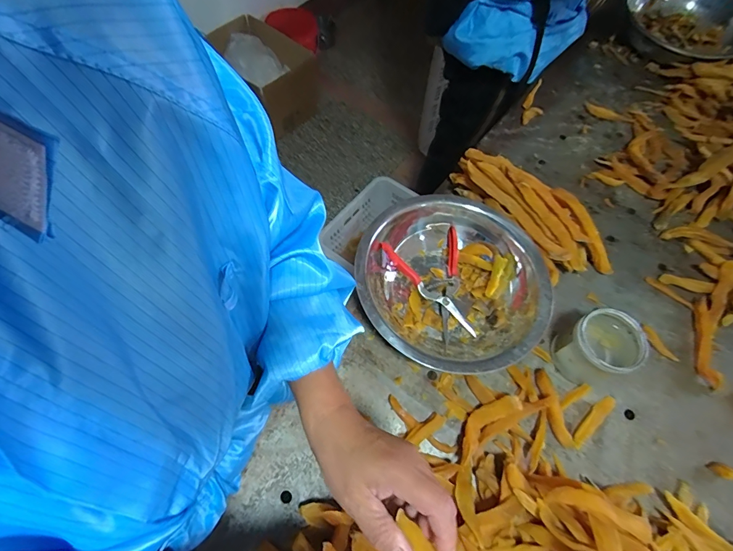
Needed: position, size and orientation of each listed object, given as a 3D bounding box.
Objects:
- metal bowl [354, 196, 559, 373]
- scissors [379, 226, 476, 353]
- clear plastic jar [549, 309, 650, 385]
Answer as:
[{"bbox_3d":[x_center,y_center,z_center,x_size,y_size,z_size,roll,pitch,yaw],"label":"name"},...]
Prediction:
[{"bbox_3d":[0.125,0.014,0.568,0.263,0.085,0.264,0,62,-1],"label":"metal bowl"},{"bbox_3d":[0.116,0.014,0.594,0.123,0.032,0.170,-23,81,-25],"label":"scissors"},{"bbox_3d":[0.314,0.099,0.526,0.080,0.089,0.079,0,62,-1],"label":"clear plastic jar"}]

